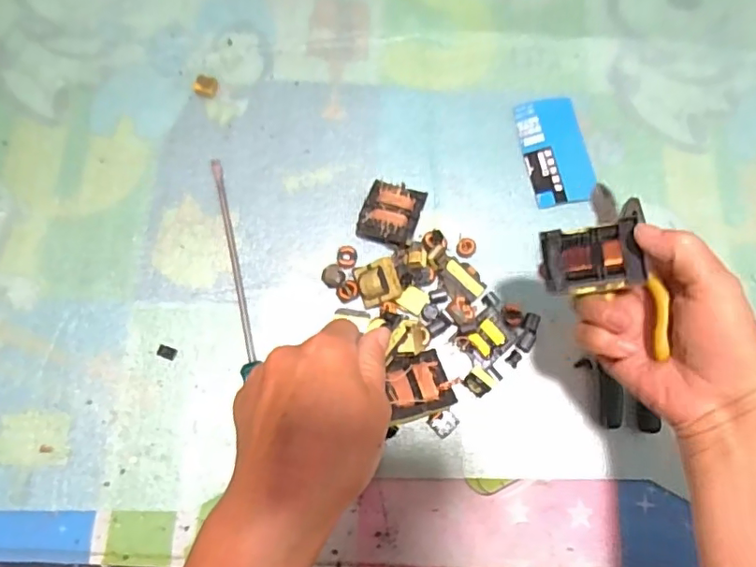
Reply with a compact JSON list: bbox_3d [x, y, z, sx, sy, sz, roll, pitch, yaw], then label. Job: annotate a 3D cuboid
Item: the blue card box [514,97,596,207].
[{"bbox_3d":[0.168,-0.125,0.511,0.059,0.009,0.106,-8,75,-2],"label":"blue card box"}]

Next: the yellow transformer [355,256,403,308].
[{"bbox_3d":[0.000,0.000,0.461,0.036,0.017,0.037,-26,87,28],"label":"yellow transformer"}]

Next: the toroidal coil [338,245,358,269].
[{"bbox_3d":[-0.027,-0.024,0.484,0.019,0.011,0.021,-9,75,-3],"label":"toroidal coil"}]

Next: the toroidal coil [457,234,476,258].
[{"bbox_3d":[0.080,-0.033,0.488,0.017,0.010,0.021,7,75,2],"label":"toroidal coil"}]

